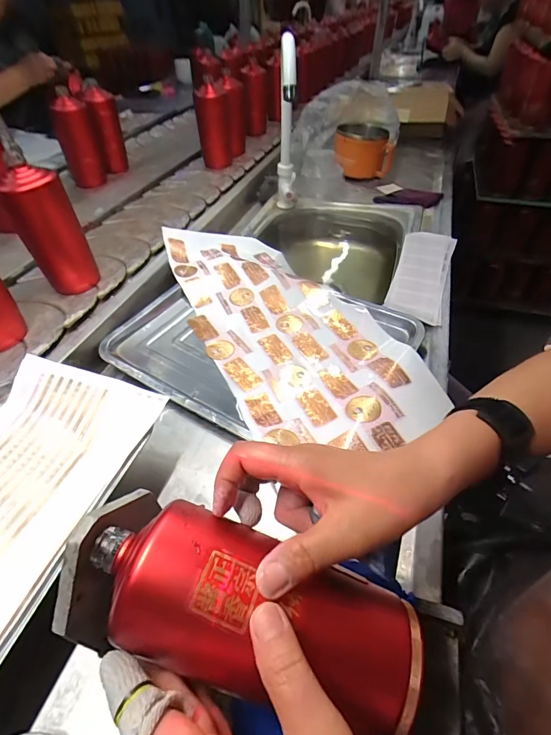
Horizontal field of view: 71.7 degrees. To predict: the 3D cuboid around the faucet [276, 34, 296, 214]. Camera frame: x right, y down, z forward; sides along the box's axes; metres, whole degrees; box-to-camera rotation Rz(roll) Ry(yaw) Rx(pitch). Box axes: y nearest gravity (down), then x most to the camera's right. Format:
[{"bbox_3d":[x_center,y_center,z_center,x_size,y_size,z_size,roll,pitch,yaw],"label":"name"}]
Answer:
[{"bbox_3d":[0.022,-0.434,0.722,0.038,0.331,0.094,-4,76,-1],"label":"faucet"}]

